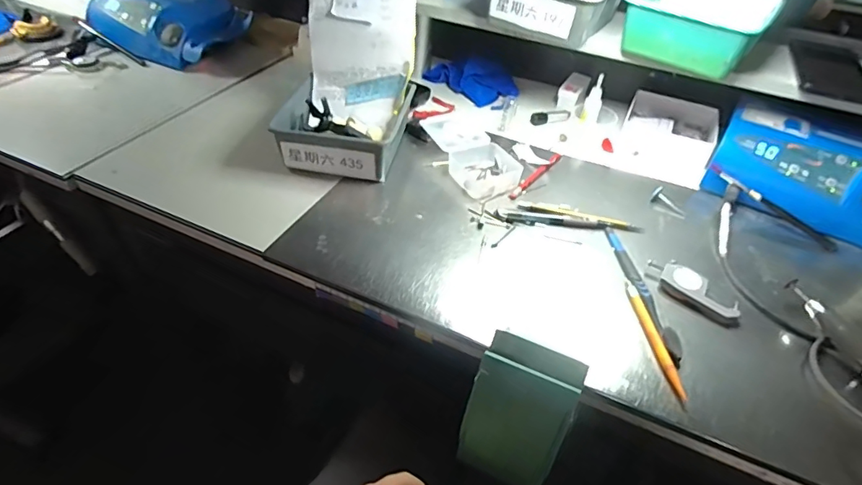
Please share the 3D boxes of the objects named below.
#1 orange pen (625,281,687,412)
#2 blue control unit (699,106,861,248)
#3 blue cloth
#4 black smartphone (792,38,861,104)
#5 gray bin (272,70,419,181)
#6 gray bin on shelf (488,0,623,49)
[{"bbox_3d":[0.213,0.091,0.477,0.013,0.009,0.138,-1,45,-5],"label":"orange pen"},{"bbox_3d":[0.486,-0.090,0.639,0.225,0.079,0.150,24,49,19],"label":"blue control unit"},{"bbox_3d":[0.074,-0.285,0.850,0.079,0.045,0.163,-34,56,-31],"label":"blue cloth"},{"bbox_3d":[0.518,-0.228,0.644,0.083,0.012,0.190,21,45,17],"label":"black smartphone"},{"bbox_3d":[-0.116,-0.157,0.672,0.161,0.074,0.152,7,45,3],"label":"gray bin"},{"bbox_3d":[0.172,-0.343,0.691,0.164,0.065,0.158,23,46,20],"label":"gray bin on shelf"}]

